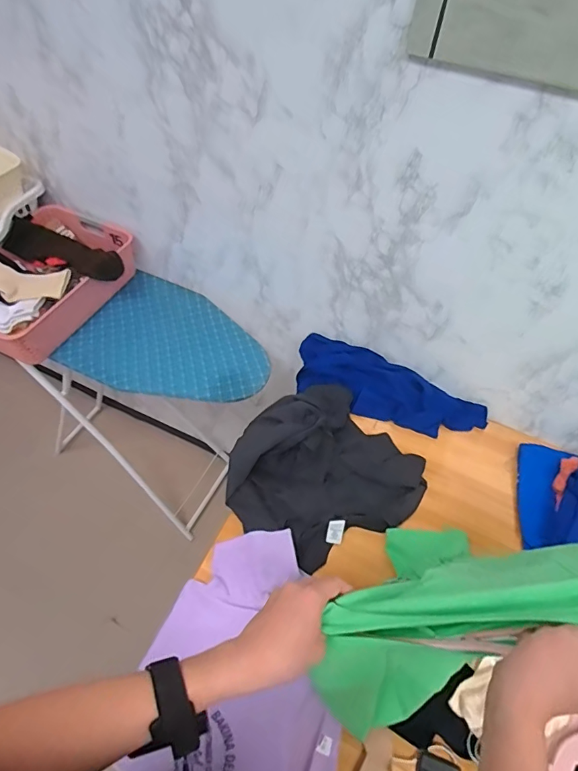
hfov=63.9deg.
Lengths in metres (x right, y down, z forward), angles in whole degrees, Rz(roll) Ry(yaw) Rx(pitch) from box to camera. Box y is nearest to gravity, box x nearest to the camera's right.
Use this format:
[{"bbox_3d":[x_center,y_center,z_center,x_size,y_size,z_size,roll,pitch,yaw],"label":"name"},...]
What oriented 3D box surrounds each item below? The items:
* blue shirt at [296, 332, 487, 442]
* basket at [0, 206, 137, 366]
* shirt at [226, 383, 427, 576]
[{"bbox_3d":[0.197,0.010,0.925,0.380,0.073,0.112,20,54,12],"label":"blue shirt"},{"bbox_3d":[-0.501,-0.216,0.956,0.261,0.124,0.356,24,55,15],"label":"basket"},{"bbox_3d":[0.058,0.139,0.807,0.322,0.089,0.270,-23,57,-20],"label":"shirt"}]

